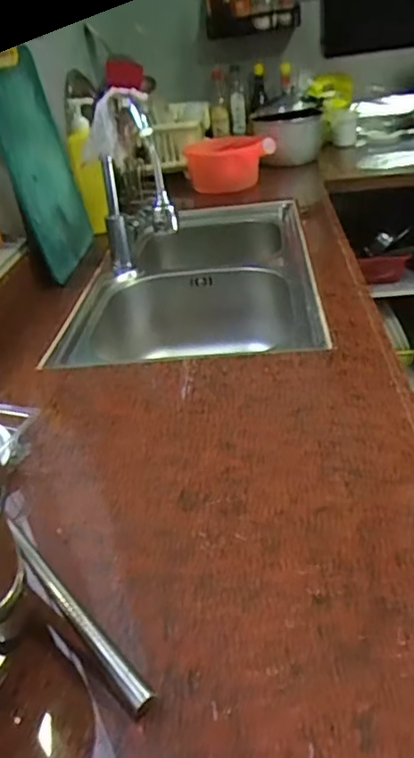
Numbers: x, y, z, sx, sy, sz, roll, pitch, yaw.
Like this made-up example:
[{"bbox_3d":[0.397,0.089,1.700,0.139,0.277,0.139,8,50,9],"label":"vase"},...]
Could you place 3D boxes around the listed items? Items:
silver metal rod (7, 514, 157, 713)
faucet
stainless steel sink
[{"bbox_3d":[-0.103,0.170,0.435,0.015,0.016,0.184,-28,50,-32],"label":"silver metal rod"},{"bbox_3d":[-0.132,-0.331,1.022,0.123,0.314,0.197,-11,31,-7],"label":"faucet"},{"bbox_3d":[0.001,-0.136,1.146,0.408,0.205,0.729,-2,31,8],"label":"stainless steel sink"}]

